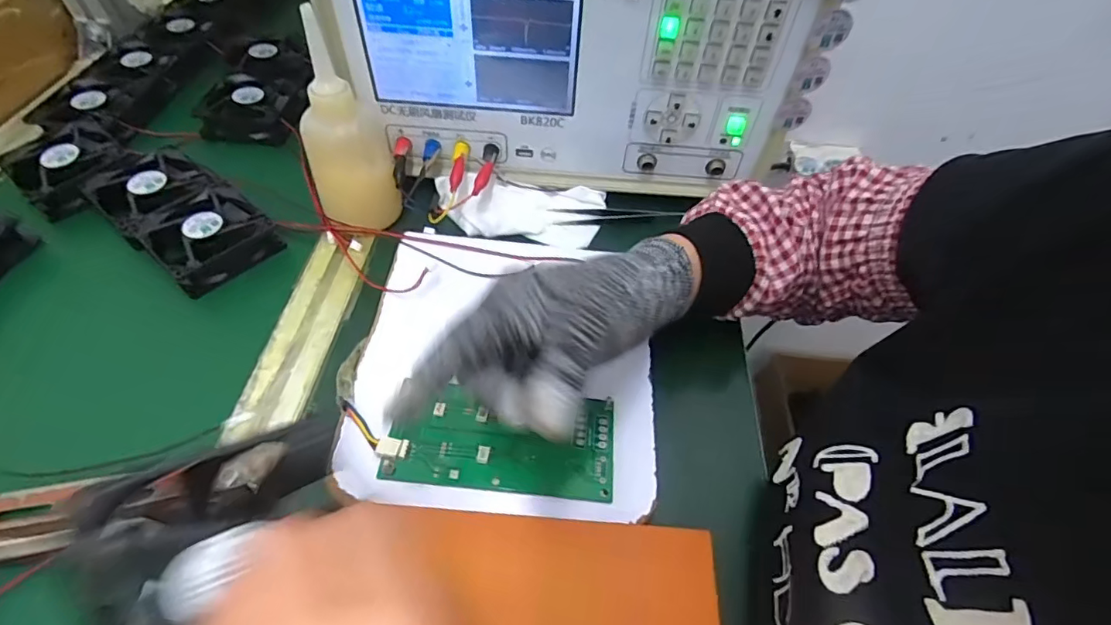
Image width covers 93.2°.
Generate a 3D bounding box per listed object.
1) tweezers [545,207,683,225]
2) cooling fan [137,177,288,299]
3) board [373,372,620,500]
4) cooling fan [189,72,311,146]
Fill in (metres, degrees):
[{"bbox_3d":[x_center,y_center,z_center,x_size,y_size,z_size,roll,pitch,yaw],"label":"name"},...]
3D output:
[{"bbox_3d":[0.054,-0.088,0.460,0.114,0.005,0.020,-4,53,-5],"label":"tweezers"},{"bbox_3d":[-0.276,-0.062,0.420,0.082,0.024,0.080,35,59,23],"label":"cooling fan"},{"bbox_3d":[-0.032,0.075,0.317,0.132,0.014,0.061,4,52,2],"label":"board"},{"bbox_3d":[-0.301,-0.212,0.533,0.089,0.029,0.092,3,52,0],"label":"cooling fan"}]

